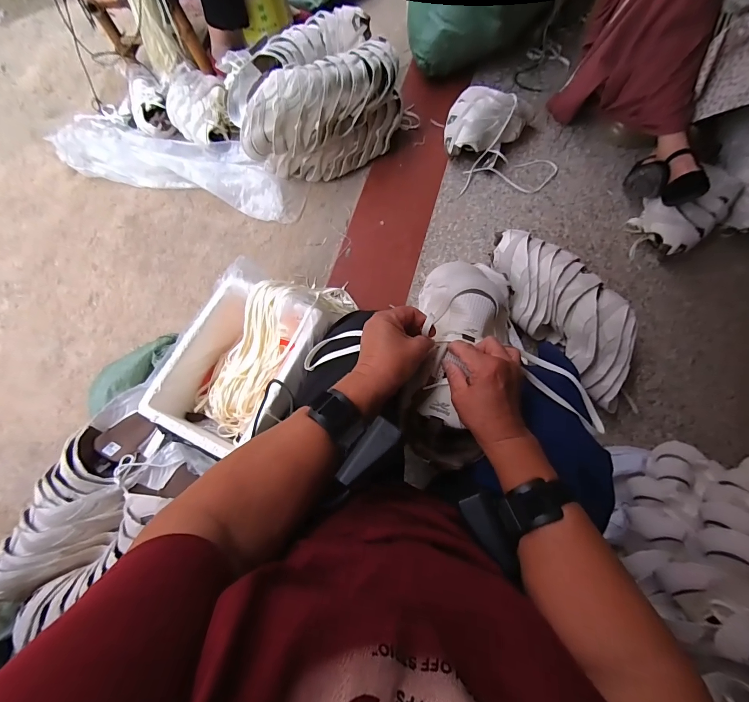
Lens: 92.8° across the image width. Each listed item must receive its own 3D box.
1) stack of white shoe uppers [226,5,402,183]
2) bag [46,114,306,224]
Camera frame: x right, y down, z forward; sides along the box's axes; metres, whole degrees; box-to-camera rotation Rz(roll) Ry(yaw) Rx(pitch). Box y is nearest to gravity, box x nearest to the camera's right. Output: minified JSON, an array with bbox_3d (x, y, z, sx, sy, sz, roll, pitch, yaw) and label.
[{"bbox_3d":[-0.161,-0.684,0.998,0.449,0.257,0.303,-23,75,-9],"label":"stack of white shoe uppers"},{"bbox_3d":[-0.584,-0.585,1.078,0.802,0.111,0.225,16,74,4],"label":"bag"}]

